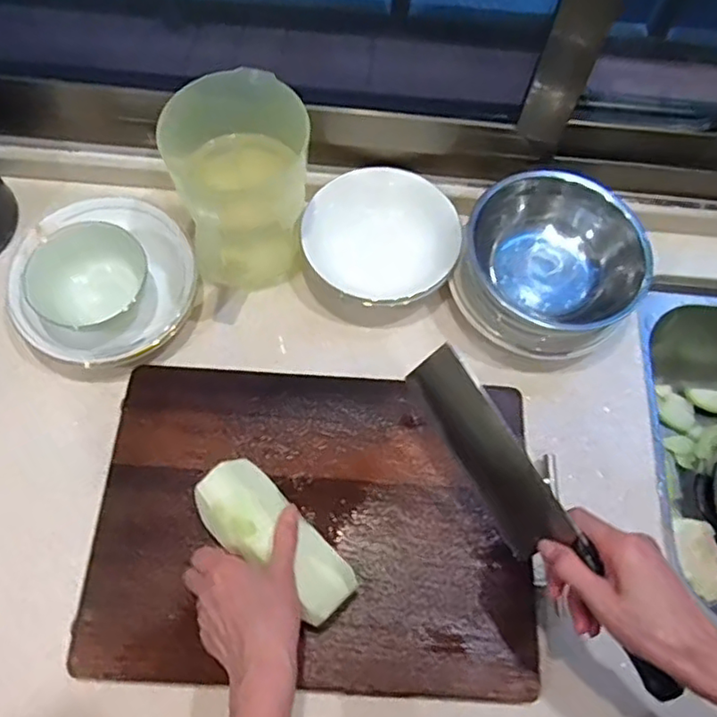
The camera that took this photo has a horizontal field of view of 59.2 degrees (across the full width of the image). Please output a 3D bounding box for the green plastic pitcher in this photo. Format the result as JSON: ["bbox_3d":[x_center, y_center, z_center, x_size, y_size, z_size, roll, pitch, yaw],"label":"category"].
[{"bbox_3d":[-0.115,-0.169,0.642,0.139,0.180,0.122,-17,67,-9],"label":"green plastic pitcher"}]

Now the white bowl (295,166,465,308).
[{"bbox_3d":[0.026,-0.137,0.715,0.171,0.057,0.147,11,66,3],"label":"white bowl"}]

